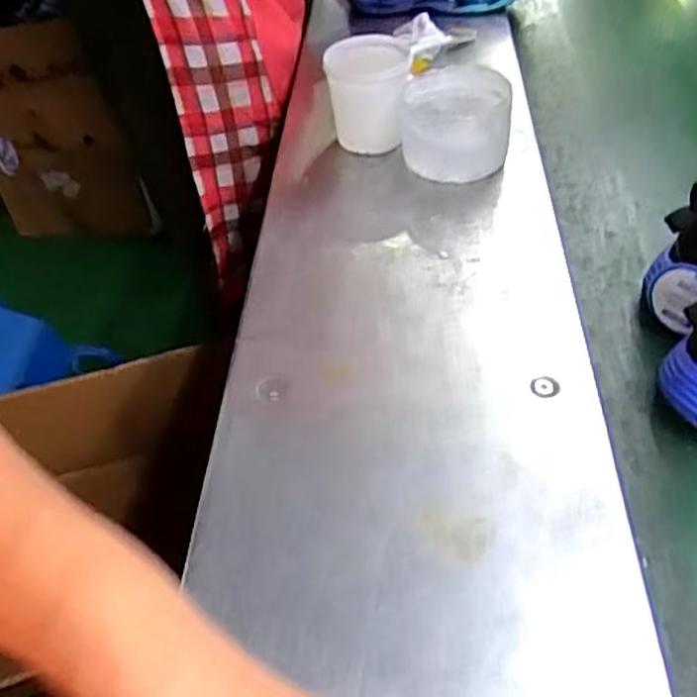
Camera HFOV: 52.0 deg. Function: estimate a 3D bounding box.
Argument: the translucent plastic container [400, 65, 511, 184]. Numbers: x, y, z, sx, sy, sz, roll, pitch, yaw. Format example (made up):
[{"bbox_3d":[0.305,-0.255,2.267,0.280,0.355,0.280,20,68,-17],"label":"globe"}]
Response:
[{"bbox_3d":[0.092,-0.198,0.627,0.090,0.062,0.096,5,47,6],"label":"translucent plastic container"}]

